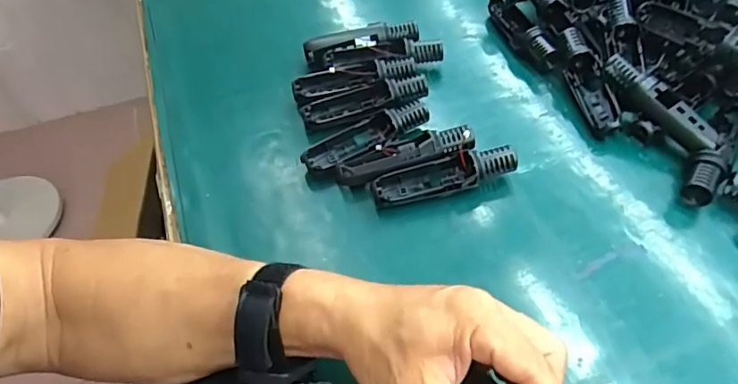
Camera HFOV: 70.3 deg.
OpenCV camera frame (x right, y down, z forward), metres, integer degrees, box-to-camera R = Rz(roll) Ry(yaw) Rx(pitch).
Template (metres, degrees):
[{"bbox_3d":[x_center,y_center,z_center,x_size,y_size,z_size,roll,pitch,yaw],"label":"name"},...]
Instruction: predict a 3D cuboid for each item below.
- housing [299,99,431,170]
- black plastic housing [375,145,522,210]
[{"bbox_3d":[-0.003,-0.050,0.474,0.119,0.030,0.032,-24,53,-13],"label":"housing"},{"bbox_3d":[0.064,-0.013,0.441,0.120,0.033,0.029,-11,51,-4],"label":"black plastic housing"}]

